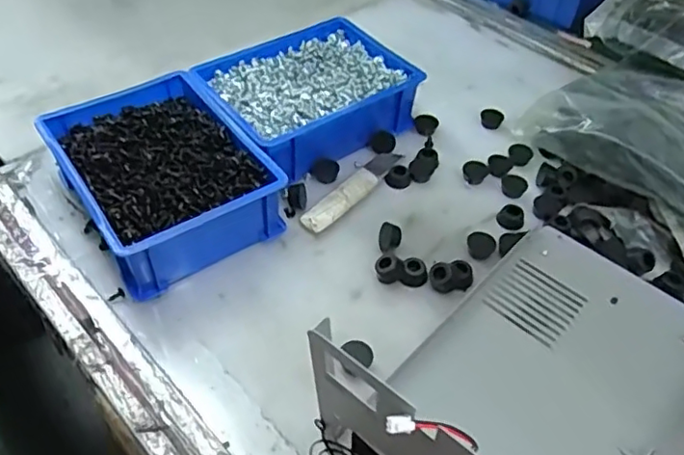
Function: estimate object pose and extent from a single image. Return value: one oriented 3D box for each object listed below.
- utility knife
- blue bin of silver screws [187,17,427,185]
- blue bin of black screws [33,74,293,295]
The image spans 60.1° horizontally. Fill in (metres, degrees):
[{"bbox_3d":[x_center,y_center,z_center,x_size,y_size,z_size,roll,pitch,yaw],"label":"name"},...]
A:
[{"bbox_3d":[0.011,-0.038,0.560,0.026,0.009,0.132,30,54,25],"label":"utility knife"},{"bbox_3d":[-0.029,-0.132,0.610,0.192,0.069,0.146,-32,55,-25],"label":"blue bin of silver screws"},{"bbox_3d":[-0.154,-0.044,0.522,0.148,0.065,0.202,-29,53,-23],"label":"blue bin of black screws"}]

